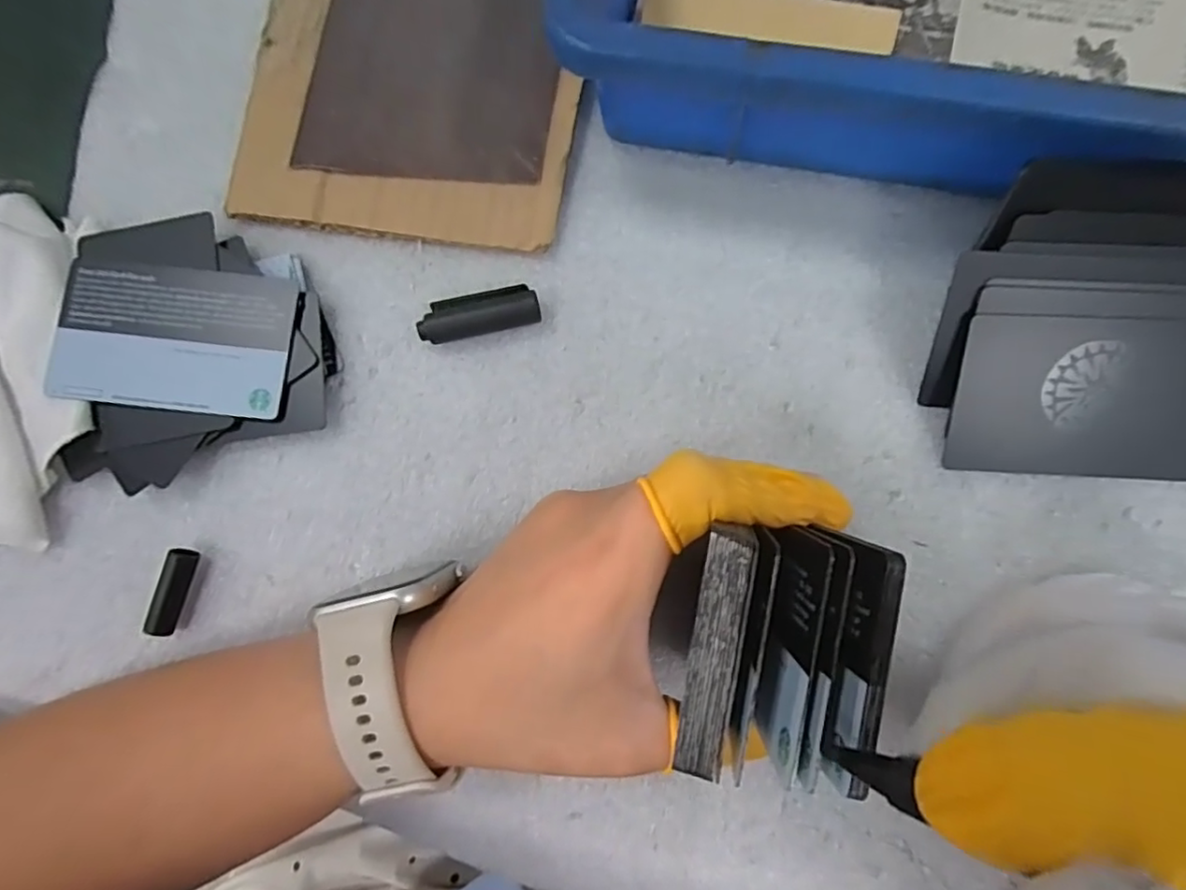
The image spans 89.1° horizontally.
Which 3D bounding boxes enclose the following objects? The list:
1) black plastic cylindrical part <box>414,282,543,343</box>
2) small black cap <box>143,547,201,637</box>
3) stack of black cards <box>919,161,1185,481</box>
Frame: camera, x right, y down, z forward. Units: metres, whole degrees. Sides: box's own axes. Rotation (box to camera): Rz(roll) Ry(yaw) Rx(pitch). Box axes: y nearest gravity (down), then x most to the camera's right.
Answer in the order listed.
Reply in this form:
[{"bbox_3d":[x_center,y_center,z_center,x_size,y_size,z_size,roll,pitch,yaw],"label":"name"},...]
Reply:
[{"bbox_3d":[-0.042,-0.050,0.225,0.044,0.010,0.016,-14,84,2],"label":"black plastic cylindrical part"},{"bbox_3d":[-0.152,0.053,0.217,0.008,0.009,0.031,16,86,5],"label":"small black cap"},{"bbox_3d":[0.168,-0.038,0.198,0.101,0.022,0.095,3,109,4],"label":"stack of black cards"}]

